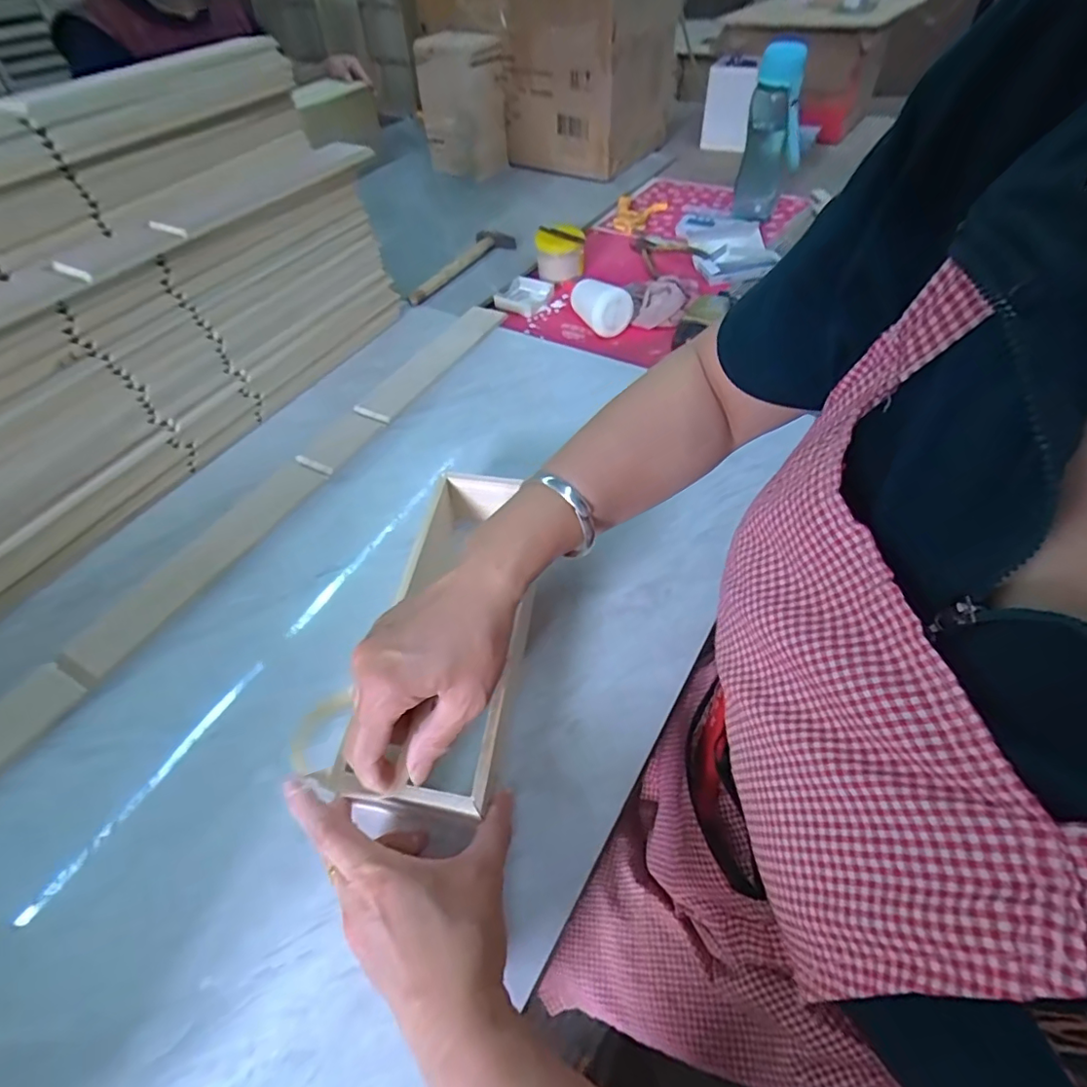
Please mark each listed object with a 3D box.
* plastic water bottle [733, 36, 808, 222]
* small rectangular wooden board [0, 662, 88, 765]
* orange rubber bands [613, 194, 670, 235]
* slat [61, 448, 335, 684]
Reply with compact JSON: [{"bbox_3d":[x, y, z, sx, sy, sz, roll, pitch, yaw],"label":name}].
[{"bbox_3d":[0.383,-0.677,0.908,0.087,0.234,0.062,13,53,14],"label":"plastic water bottle"},{"bbox_3d":[-0.423,0.141,0.434,0.058,0.005,0.090,24,56,21],"label":"small rectangular wooden board"},{"bbox_3d":[0.178,-0.633,1.034,0.088,0.017,0.150,16,53,16],"label":"orange rubber bands"},{"bbox_3d":[-0.327,0.005,0.536,0.060,0.006,0.276,24,56,22],"label":"slat"}]

